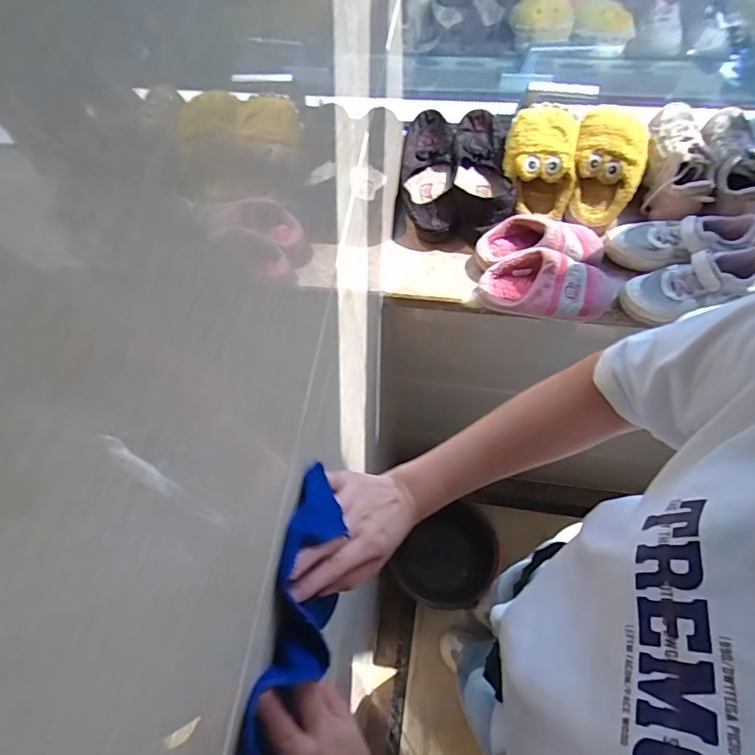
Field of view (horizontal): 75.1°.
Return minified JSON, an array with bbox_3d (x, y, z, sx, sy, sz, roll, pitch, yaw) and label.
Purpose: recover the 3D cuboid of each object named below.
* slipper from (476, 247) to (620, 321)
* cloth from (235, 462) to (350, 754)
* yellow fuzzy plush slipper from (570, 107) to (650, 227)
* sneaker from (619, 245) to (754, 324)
[{"bbox_3d":[0.241,-0.129,0.688,0.187,0.057,0.084,9,63,8],"label":"slipper"},{"bbox_3d":[-0.053,0.173,0.331,0.037,0.051,0.227,8,66,3],"label":"cloth"},{"bbox_3d":[0.354,-0.327,0.756,0.104,0.091,0.165,10,63,8],"label":"yellow fuzzy plush slipper"},{"bbox_3d":[0.431,-0.135,0.658,0.191,0.069,0.057,-18,59,19],"label":"sneaker"}]

